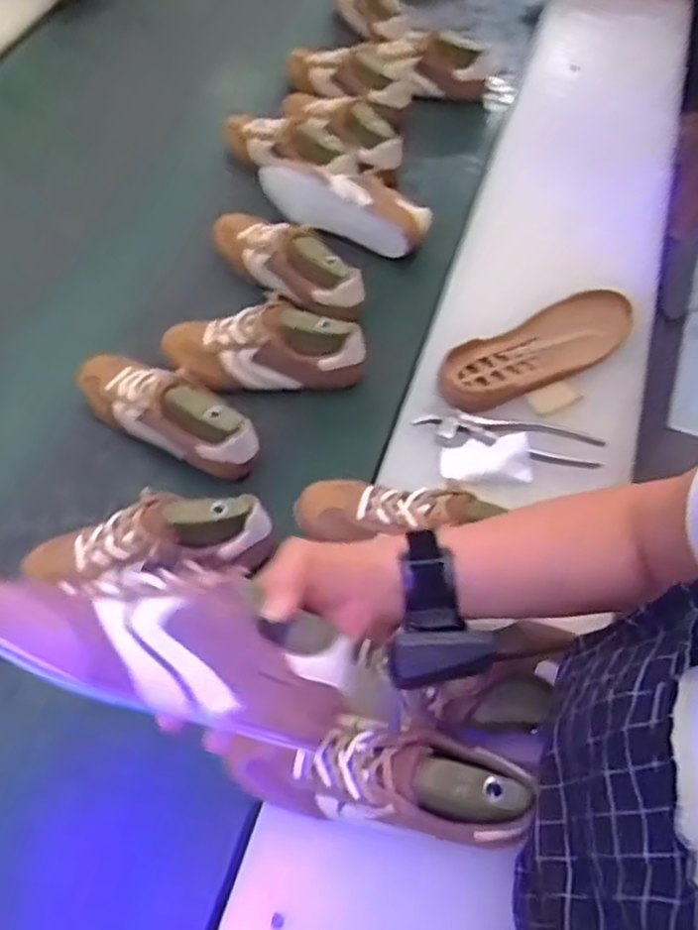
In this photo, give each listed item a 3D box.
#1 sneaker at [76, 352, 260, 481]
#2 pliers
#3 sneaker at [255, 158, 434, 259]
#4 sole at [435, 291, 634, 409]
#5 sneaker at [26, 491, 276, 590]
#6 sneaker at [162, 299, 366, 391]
[{"bbox_3d":[-0.202,-0.069,0.812,0.236,0.074,0.084,28,58,13],"label":"sneaker"},{"bbox_3d":[0.165,-0.030,0.756,0.188,0.011,0.044,11,56,2],"label":"pliers"},{"bbox_3d":[-0.007,-0.361,1.001,0.243,0.075,0.080,23,57,10],"label":"sneaker"},{"bbox_3d":[0.214,-0.134,0.812,0.263,0.021,0.086,-26,62,-20],"label":"sole"},{"bbox_3d":[-0.192,0.076,0.706,0.228,0.089,0.078,2,56,-4],"label":"sneaker"},{"bbox_3d":[-0.100,-0.141,0.845,0.234,0.084,0.081,6,56,-1],"label":"sneaker"}]

